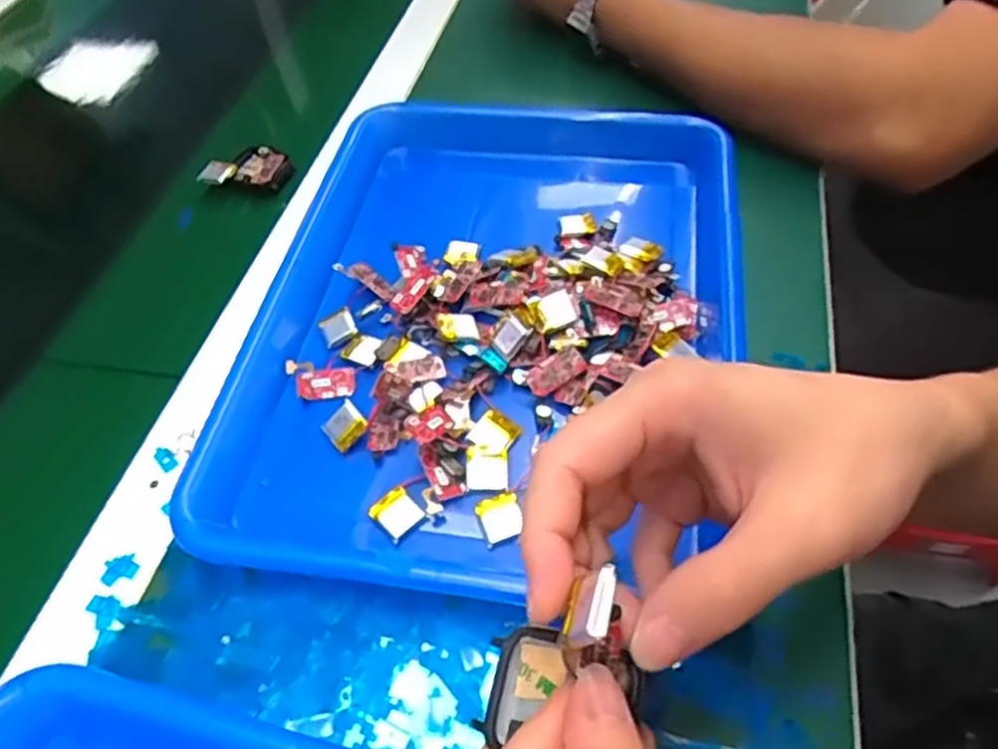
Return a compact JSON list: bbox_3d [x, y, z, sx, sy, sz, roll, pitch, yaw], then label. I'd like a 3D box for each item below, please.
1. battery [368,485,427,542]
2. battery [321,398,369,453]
[{"bbox_3d":[-0.046,0.063,0.327,0.019,0.004,0.021,-38,60,-22],"label":"battery"},{"bbox_3d":[-0.077,0.025,0.352,0.020,0.005,0.021,-46,59,1],"label":"battery"}]

